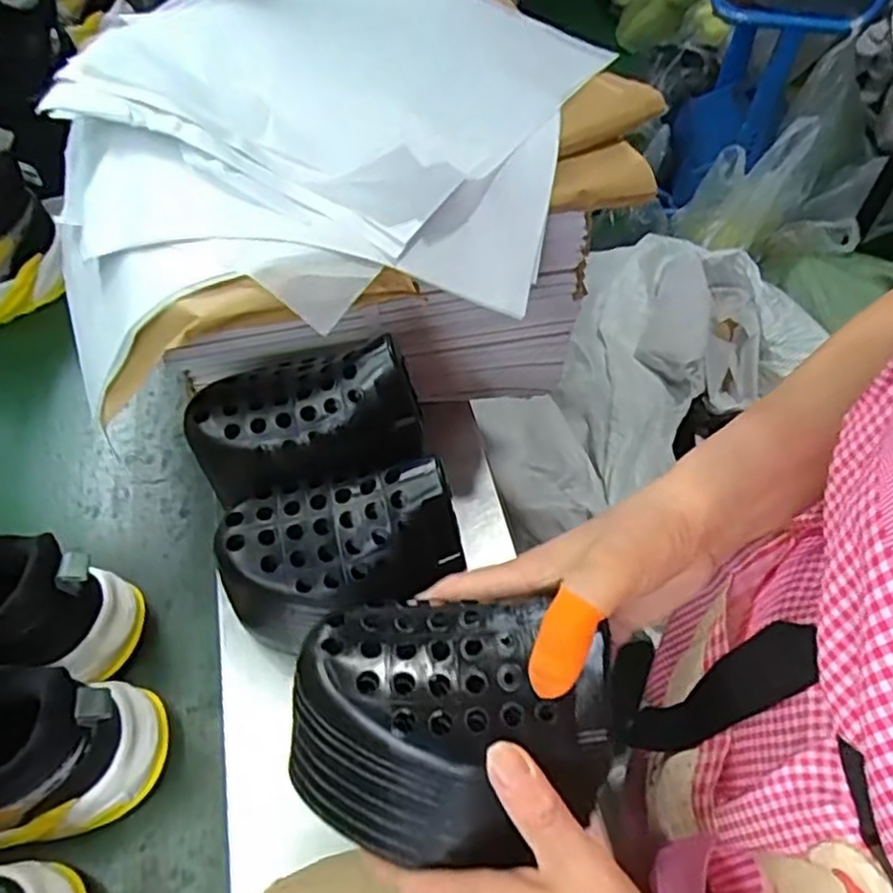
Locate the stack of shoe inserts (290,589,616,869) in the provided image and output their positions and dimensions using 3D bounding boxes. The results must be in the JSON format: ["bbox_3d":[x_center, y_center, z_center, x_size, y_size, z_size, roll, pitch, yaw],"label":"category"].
[{"bbox_3d":[0.001,0.125,0.318,0.138,0.061,0.100,0,54,0],"label":"stack of shoe inserts"}]

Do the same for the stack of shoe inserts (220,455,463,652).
[{"bbox_3d":[-0.070,0.059,0.450,0.144,0.066,0.086,-20,57,-14],"label":"stack of shoe inserts"}]

